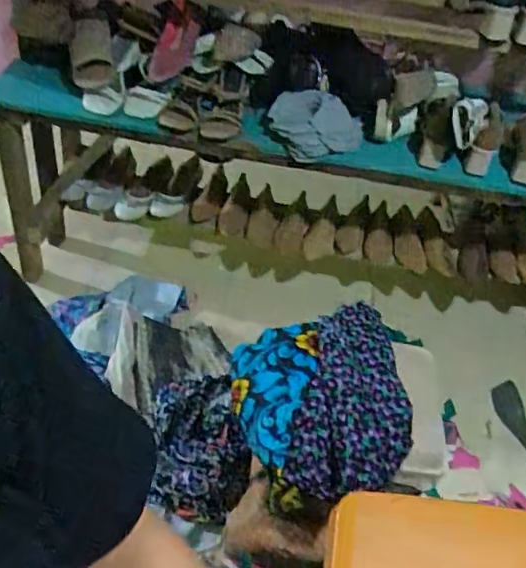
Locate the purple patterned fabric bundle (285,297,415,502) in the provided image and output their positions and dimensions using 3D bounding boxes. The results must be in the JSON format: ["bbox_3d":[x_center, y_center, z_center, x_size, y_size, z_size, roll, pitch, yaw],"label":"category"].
[{"bbox_3d":[0.149,0.167,0.904,0.169,0.079,0.329,14,47,6],"label":"purple patterned fabric bundle"}]

